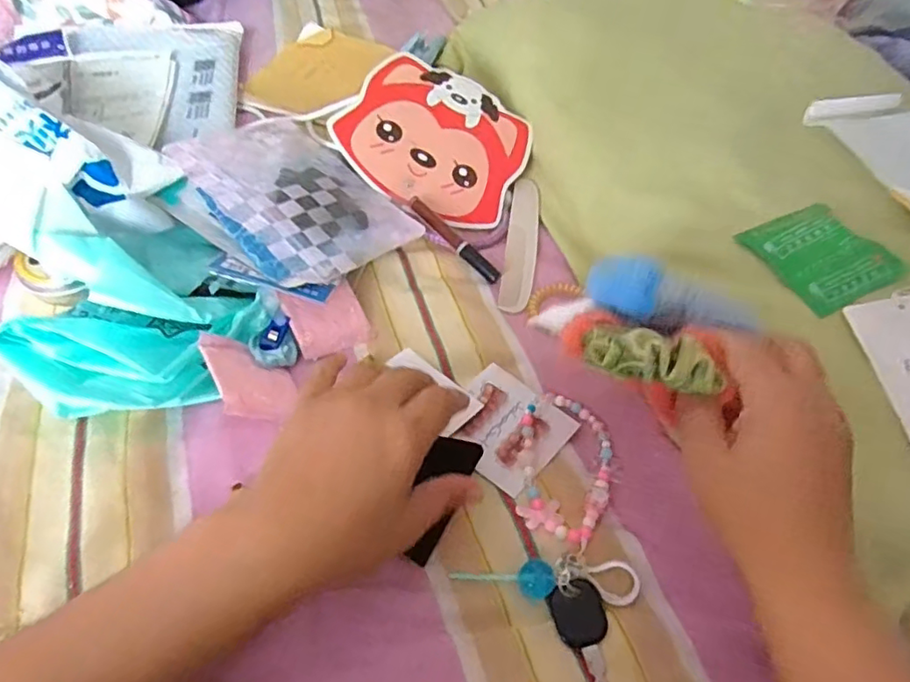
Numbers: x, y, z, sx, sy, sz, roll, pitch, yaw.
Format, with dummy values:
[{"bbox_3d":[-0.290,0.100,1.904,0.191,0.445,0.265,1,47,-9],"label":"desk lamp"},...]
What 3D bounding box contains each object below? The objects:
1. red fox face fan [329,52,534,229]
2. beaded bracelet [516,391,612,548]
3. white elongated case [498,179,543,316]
[{"bbox_3d":[-0.016,-0.188,0.540,0.163,0.006,0.156,27,66,-7],"label":"red fox face fan"},{"bbox_3d":[0.069,0.076,0.373,0.063,0.016,0.104,17,50,9],"label":"beaded bracelet"},{"bbox_3d":[0.060,-0.090,0.513,0.027,0.011,0.151,9,49,3],"label":"white elongated case"}]

